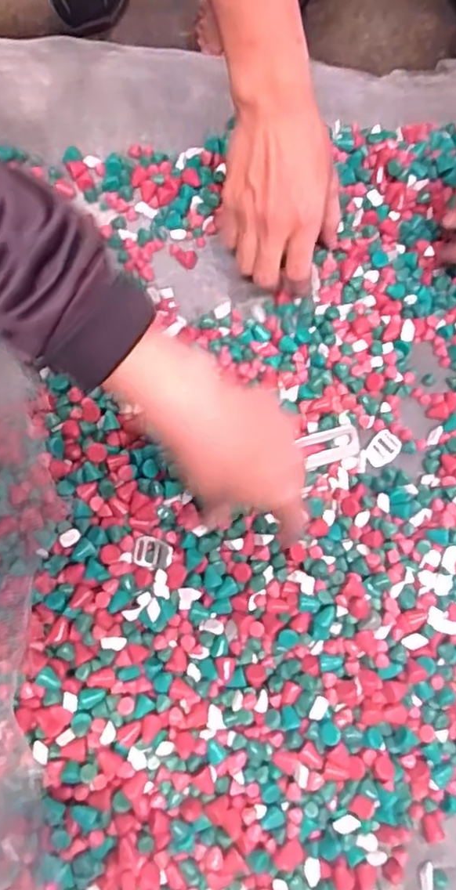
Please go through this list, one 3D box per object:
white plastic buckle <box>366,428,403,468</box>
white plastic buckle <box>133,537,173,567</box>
[{"bbox_3d":[0.124,0.004,0.494,0.030,0.004,0.021,-43,80,-9],"label":"white plastic buckle"},{"bbox_3d":[-0.055,0.079,0.456,0.028,0.007,0.020,7,76,2],"label":"white plastic buckle"}]

